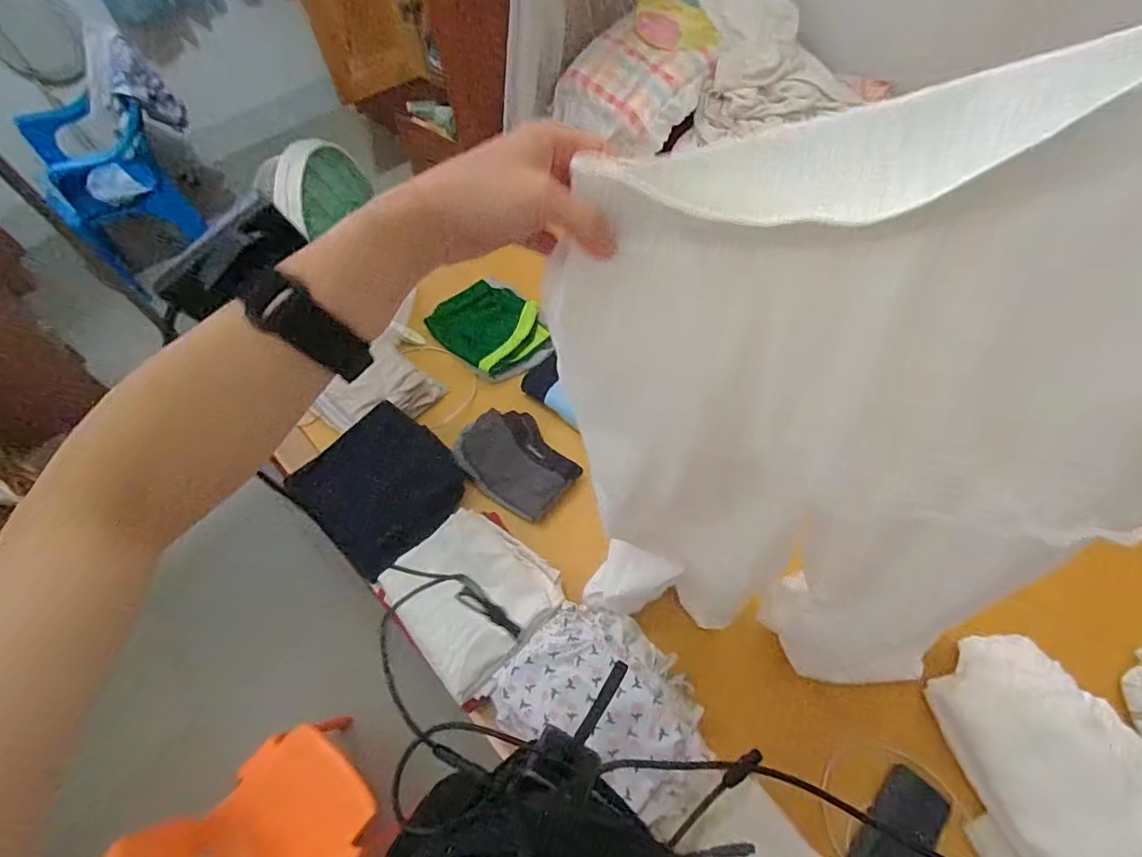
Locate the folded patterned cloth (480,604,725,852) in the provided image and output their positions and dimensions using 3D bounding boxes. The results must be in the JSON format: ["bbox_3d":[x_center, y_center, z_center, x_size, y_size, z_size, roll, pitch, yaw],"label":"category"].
[{"bbox_3d":[0.057,0.361,0.730,0.300,0.098,0.200,25,61,18],"label":"folded patterned cloth"}]

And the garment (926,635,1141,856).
[{"bbox_3d":[0.638,0.413,0.686,0.245,0.075,0.300,-12,57,-5],"label":"garment"}]

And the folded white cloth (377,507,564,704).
[{"bbox_3d":[-0.157,0.251,0.851,0.219,0.071,0.231,-39,63,-20],"label":"folded white cloth"}]

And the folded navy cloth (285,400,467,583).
[{"bbox_3d":[-0.356,0.109,1.031,0.246,0.030,0.257,44,76,1],"label":"folded navy cloth"}]

